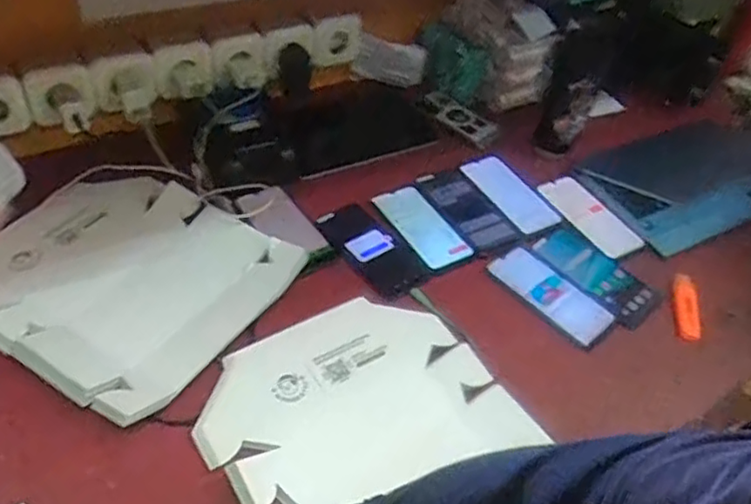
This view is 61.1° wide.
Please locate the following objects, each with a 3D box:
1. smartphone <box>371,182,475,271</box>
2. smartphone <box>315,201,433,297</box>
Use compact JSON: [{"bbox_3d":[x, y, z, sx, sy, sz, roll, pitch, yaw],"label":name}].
[{"bbox_3d":[0.064,-0.037,0.874,0.073,0.009,0.153,-26,60,-20],"label":"smartphone"},{"bbox_3d":[-0.006,-0.007,0.836,0.080,0.013,0.162,-27,54,-30],"label":"smartphone"}]

